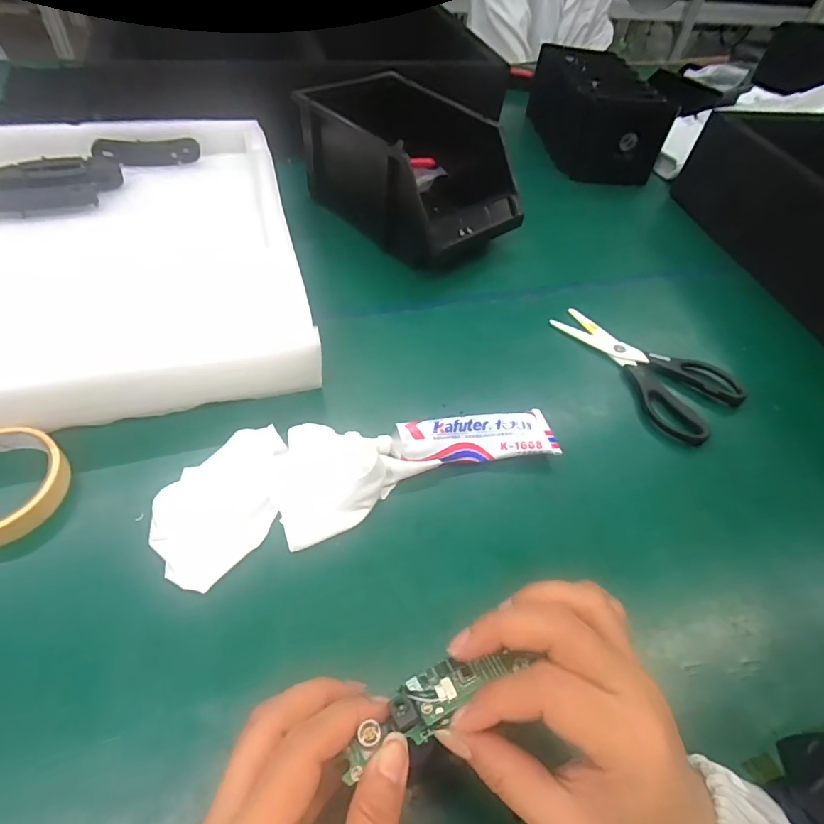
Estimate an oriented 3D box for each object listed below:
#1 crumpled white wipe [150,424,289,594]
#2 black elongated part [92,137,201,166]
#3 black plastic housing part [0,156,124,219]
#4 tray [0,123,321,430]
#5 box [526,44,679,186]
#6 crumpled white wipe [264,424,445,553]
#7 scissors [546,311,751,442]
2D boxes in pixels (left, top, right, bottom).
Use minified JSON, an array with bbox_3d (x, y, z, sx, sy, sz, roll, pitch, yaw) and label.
[{"bbox_3d":[-0.131,0.060,0.353,0.072,0.016,0.123,24,52,13],"label":"crumpled white wipe"},{"bbox_3d":[-0.332,-0.327,0.620,0.119,0.031,0.005,-10,9,-16],"label":"black elongated part"},{"bbox_3d":[-0.426,-0.251,0.551,0.184,0.026,0.069,-14,54,-18],"label":"black plastic housing part"},{"bbox_3d":[-0.349,-0.158,0.480,0.441,0.053,0.435,-10,52,-15],"label":"tray"},{"bbox_3d":[0.280,-0.472,0.774,0.132,0.102,0.251,-2,51,-8],"label":"box"},{"bbox_3d":[-0.049,0.038,0.368,0.115,0.035,0.084,-20,56,-21],"label":"crumpled white wipe"},{"bbox_3d":[0.225,-0.050,0.489,0.100,0.011,0.182,-29,60,-27],"label":"scissors"}]

